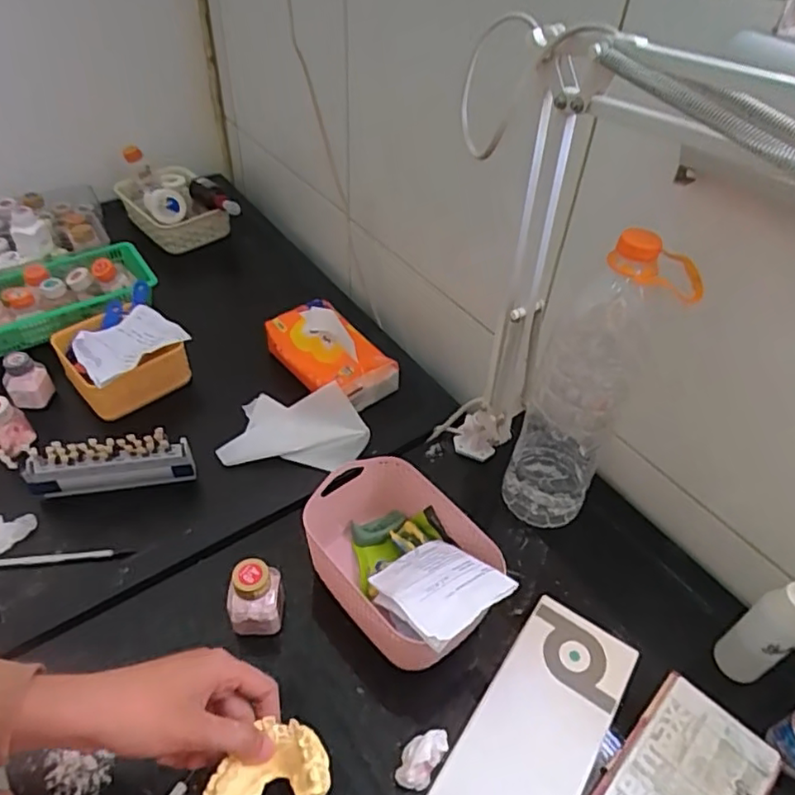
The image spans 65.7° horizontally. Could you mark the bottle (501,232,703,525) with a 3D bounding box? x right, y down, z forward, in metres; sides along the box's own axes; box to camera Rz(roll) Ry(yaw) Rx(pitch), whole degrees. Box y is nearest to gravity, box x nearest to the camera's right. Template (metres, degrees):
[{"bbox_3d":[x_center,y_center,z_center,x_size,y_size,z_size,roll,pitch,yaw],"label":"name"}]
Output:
[{"bbox_3d":[0.170,-0.002,0.557,0.094,0.307,0.075,16,46,11],"label":"bottle"}]

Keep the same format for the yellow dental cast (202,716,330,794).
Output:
[{"bbox_3d":[-0.079,0.228,0.381,0.071,0.026,0.048,0,45,-5],"label":"yellow dental cast"}]

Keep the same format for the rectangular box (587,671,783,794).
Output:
[{"bbox_3d":[0.209,0.291,0.455,0.093,0.013,0.147,37,53,28],"label":"rectangular box"}]

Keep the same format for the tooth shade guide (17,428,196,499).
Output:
[{"bbox_3d":[-0.321,0.079,0.684,0.175,0.100,0.020,-7,46,-12],"label":"tooth shade guide"}]

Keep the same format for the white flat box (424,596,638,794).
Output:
[{"bbox_3d":[0.100,0.262,0.468,0.089,0.030,0.213,28,49,21],"label":"white flat box"}]

